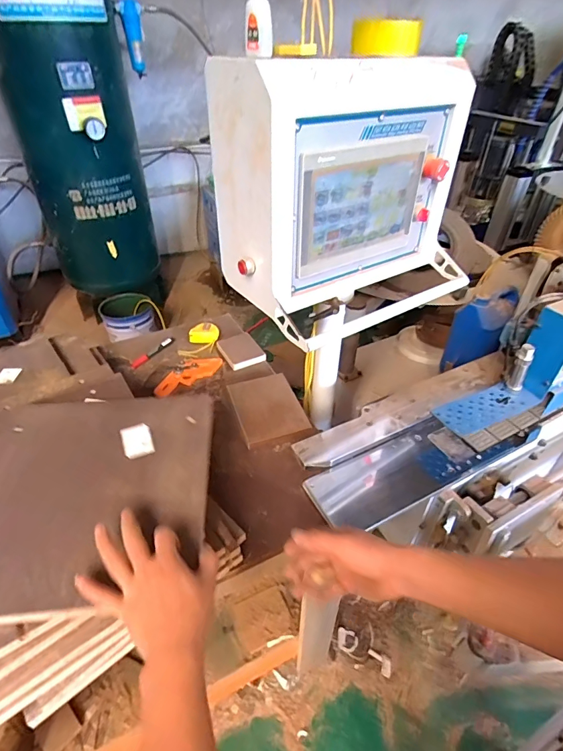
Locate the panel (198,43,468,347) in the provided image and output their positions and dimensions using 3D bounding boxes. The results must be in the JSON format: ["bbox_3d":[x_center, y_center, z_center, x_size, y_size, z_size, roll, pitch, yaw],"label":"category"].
[{"bbox_3d":[0.139,-0.321,0.706,0.447,0.354,0.267,-23,46,-26],"label":"panel"}]

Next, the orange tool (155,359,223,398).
[{"bbox_3d":[-0.233,-0.006,0.993,0.178,0.014,0.082,-26,47,-28],"label":"orange tool"}]

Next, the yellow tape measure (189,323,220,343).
[{"bbox_3d":[-0.212,-0.118,1.110,0.078,0.032,0.052,0,40,0],"label":"yellow tape measure"}]

